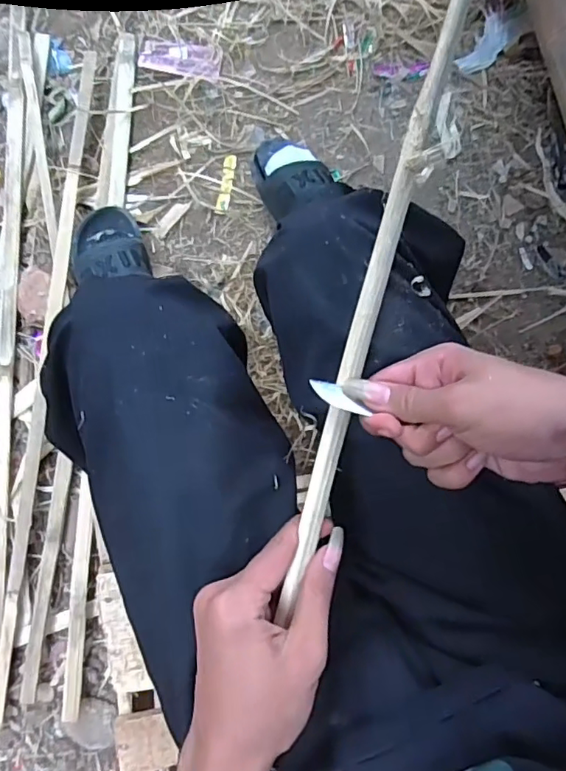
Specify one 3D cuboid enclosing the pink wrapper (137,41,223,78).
[{"bbox_3d":[-0.158,-0.505,0.845,0.123,0.008,0.055,4,88,-2],"label":"pink wrapper"}]

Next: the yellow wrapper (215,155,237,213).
[{"bbox_3d":[-0.087,-0.311,0.843,0.021,0.004,0.090,10,87,-2],"label":"yellow wrapper"}]

